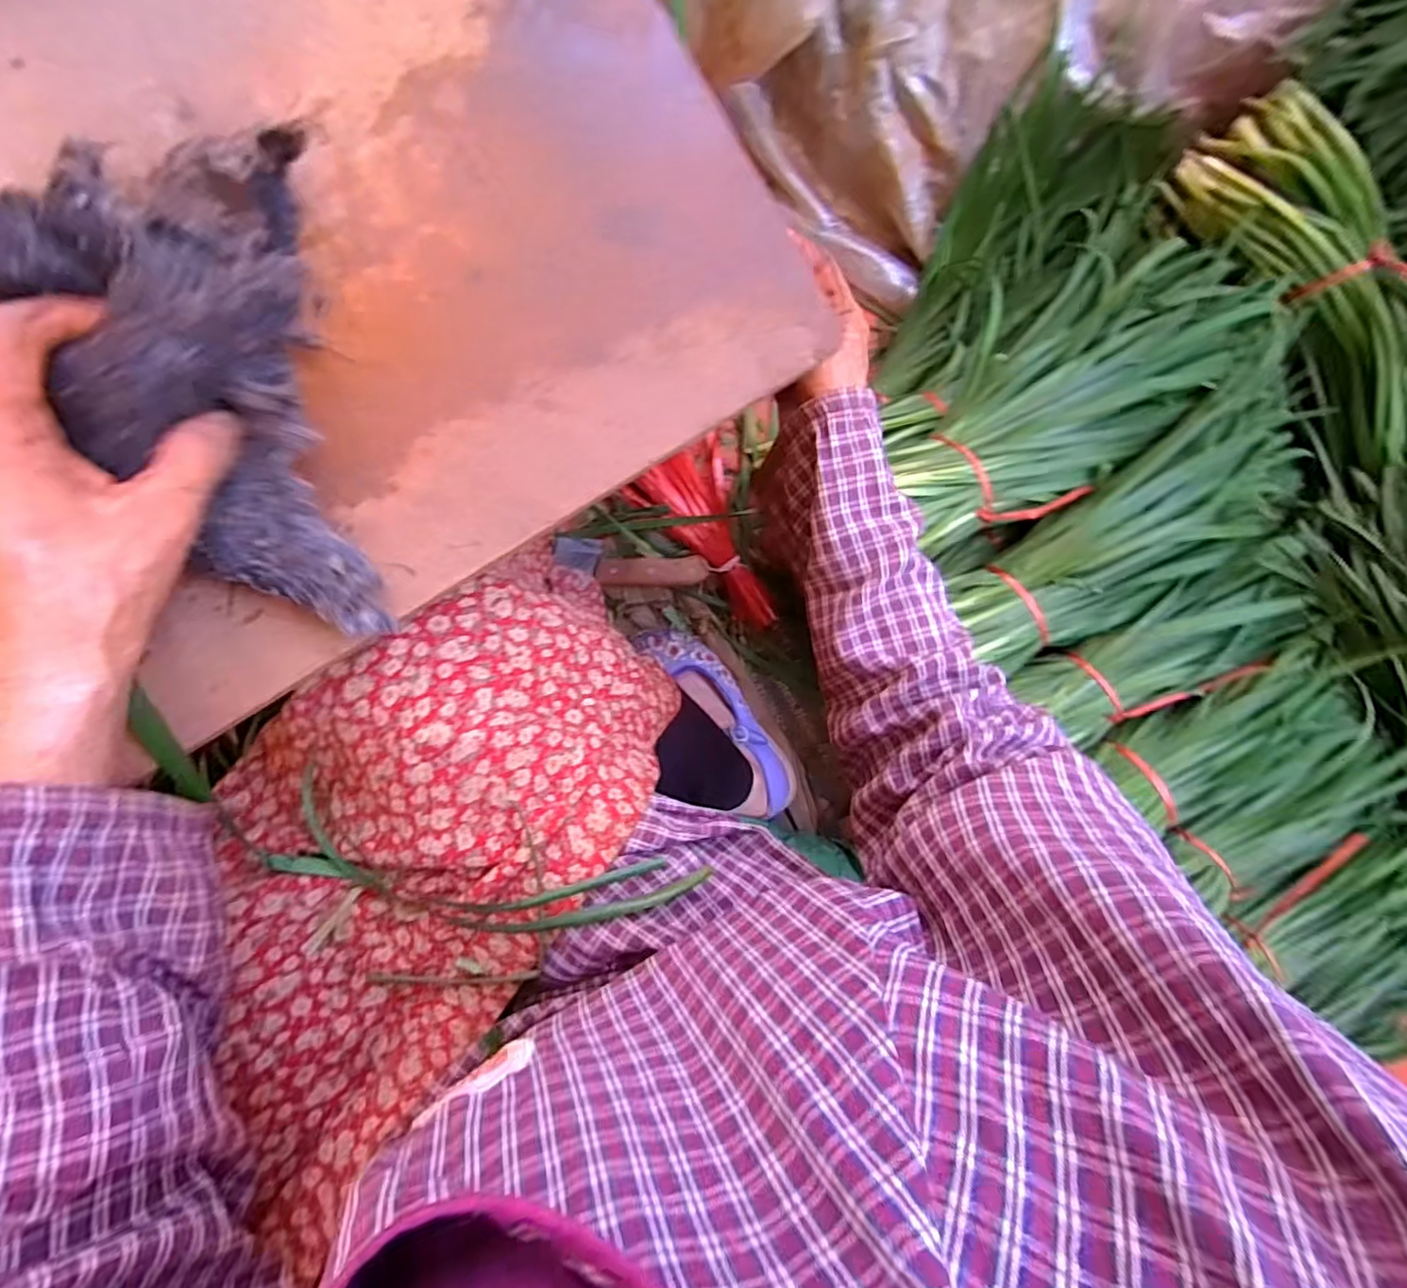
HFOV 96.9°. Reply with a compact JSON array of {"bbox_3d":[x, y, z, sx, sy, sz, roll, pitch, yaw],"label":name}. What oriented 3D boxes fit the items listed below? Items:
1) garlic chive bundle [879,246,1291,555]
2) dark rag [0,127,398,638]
[{"bbox_3d":[0.297,-0.205,0.516,0.359,0.084,0.141,-35,96,0],"label":"garlic chive bundle"},{"bbox_3d":[-0.231,-0.099,0.256,0.149,0.051,0.201,-6,96,-3],"label":"dark rag"}]

